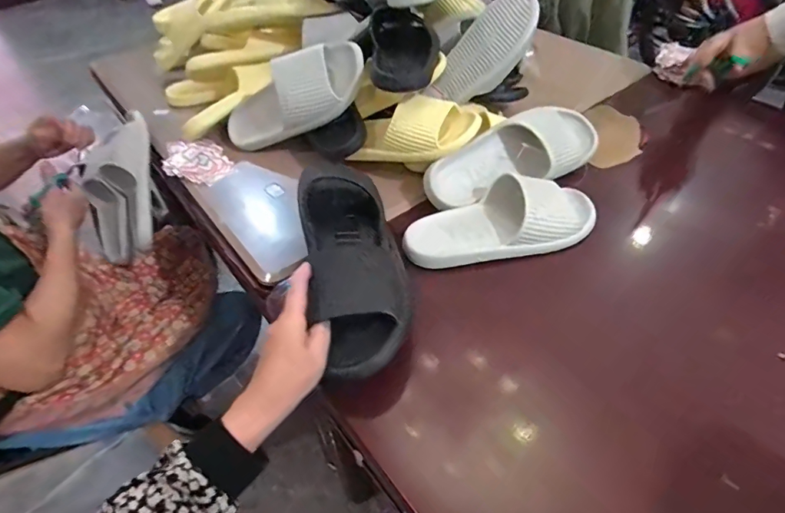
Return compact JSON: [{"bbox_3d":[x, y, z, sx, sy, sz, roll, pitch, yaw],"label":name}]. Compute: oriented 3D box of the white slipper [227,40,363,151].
[{"bbox_3d":[-0.172,-0.264,0.741,0.275,0.123,0.065,-20,2,32],"label":"white slipper"}]

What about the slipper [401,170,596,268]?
[{"bbox_3d":[0.151,-0.060,0.601,0.285,0.075,0.104,-8,49,-3],"label":"slipper"}]

